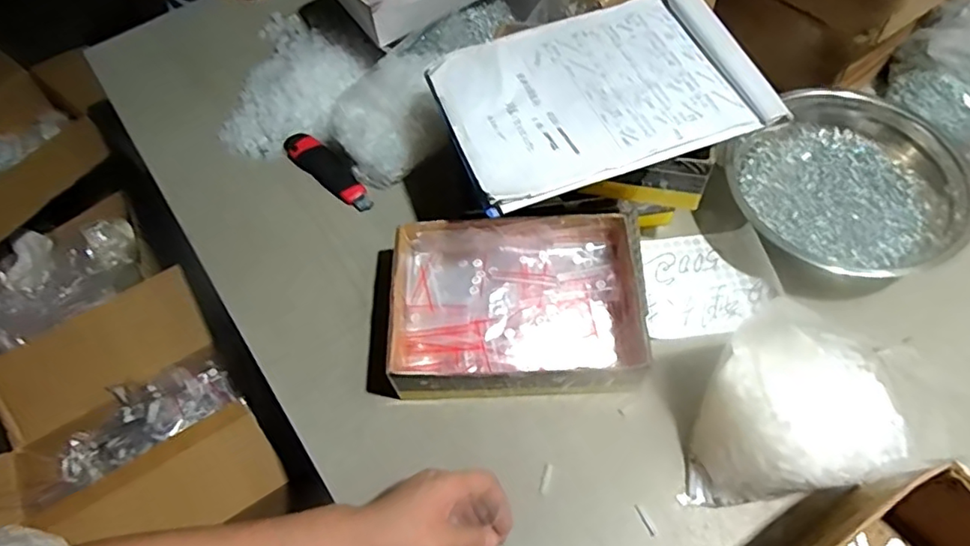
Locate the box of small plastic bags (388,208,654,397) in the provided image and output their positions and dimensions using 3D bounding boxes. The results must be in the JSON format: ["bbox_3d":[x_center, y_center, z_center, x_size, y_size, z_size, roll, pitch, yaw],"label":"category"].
[{"bbox_3d":[0.034,0.038,0.626,0.252,0.082,0.186,-4,60,2],"label":"box of small plastic bags"}]

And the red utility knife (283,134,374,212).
[{"bbox_3d":[-0.201,-0.131,0.762,0.151,0.028,0.038,38,70,22],"label":"red utility knife"}]

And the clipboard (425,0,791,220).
[{"bbox_3d":[0.118,-0.190,0.602,0.313,0.016,0.219,-20,61,-7],"label":"clipboard"}]

